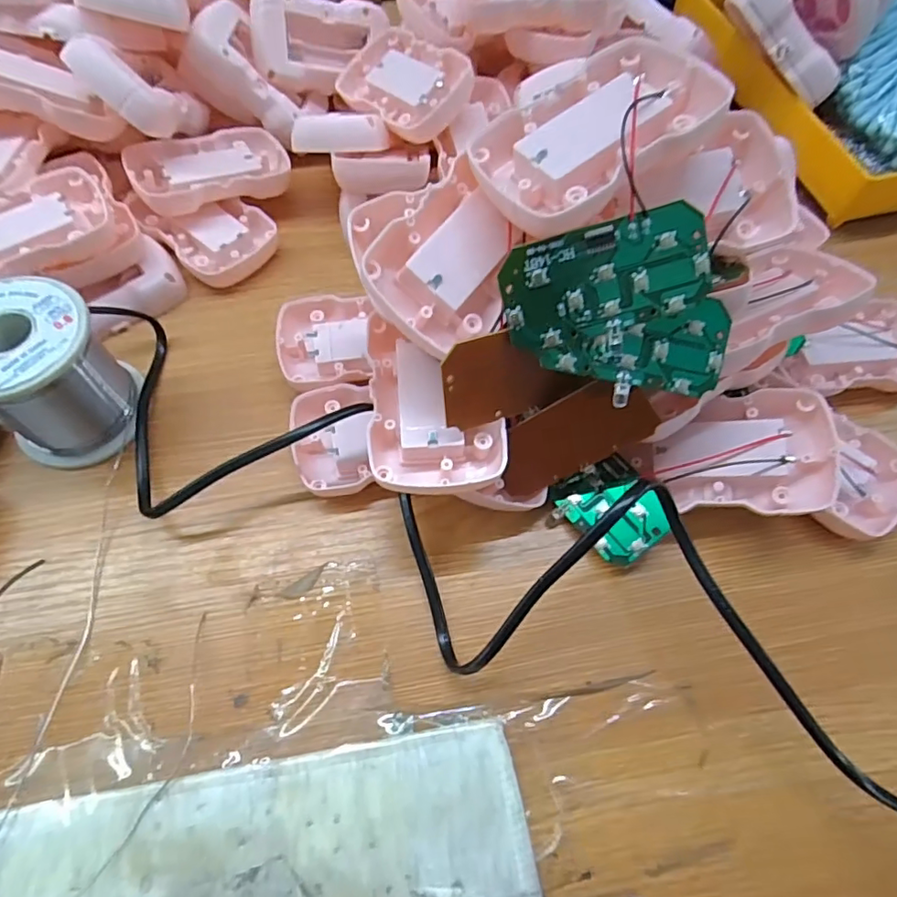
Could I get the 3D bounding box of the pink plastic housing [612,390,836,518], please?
[{"bbox_3d":[0.126,0.003,0.255,0.080,0.018,0.052,-2,78,21],"label":"pink plastic housing"}]

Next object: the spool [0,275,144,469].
[{"bbox_3d":[-0.182,-0.032,0.255,0.061,0.062,0.064,-40,69,-22],"label":"spool"}]

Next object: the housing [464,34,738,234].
[{"bbox_3d":[0.054,-0.116,0.204,0.086,0.019,0.055,-37,75,-4],"label":"housing"}]

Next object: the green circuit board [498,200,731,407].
[{"bbox_3d":[0.063,-0.048,0.206,0.079,0.067,0.007,-15,21,1],"label":"green circuit board"}]

